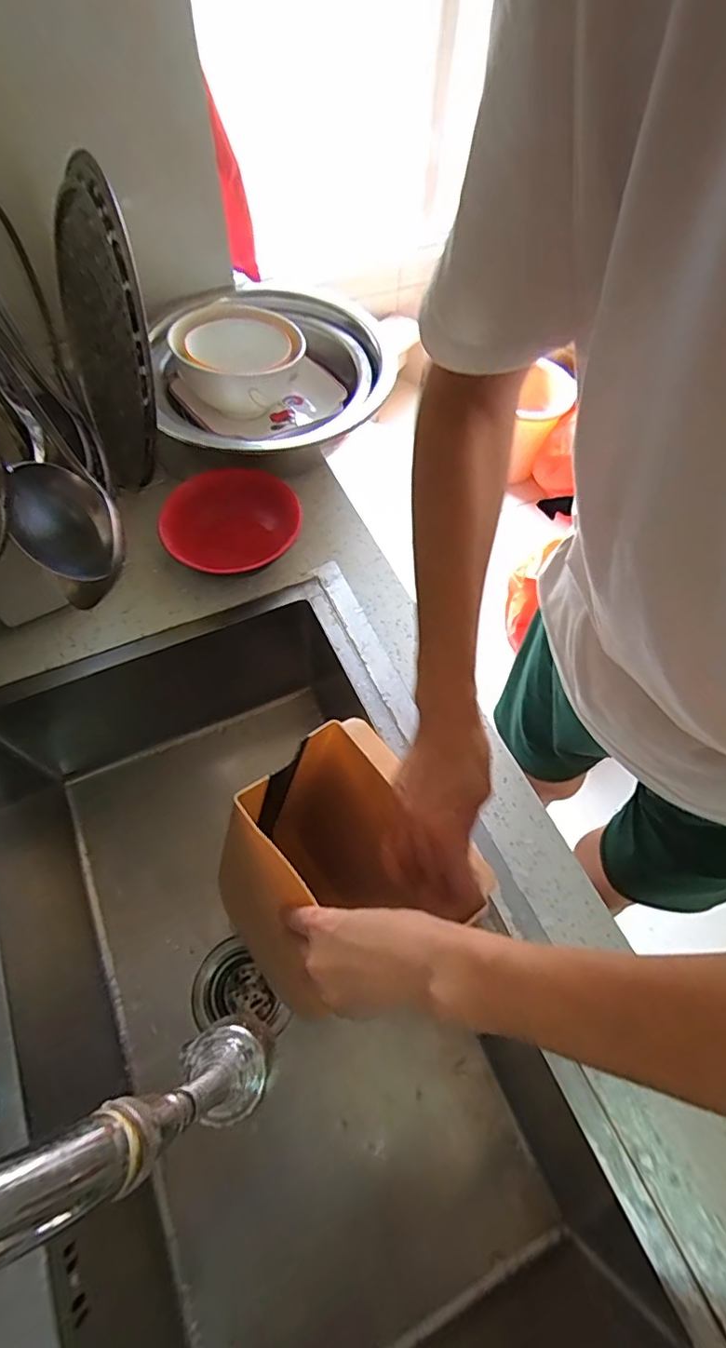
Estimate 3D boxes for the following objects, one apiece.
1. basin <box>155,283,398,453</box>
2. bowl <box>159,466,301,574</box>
[{"bbox_3d":[-0.115,-0.364,0.685,0.244,0.086,0.249,1,62,-2],"label":"basin"},{"bbox_3d":[-0.139,-0.160,0.605,0.127,0.068,0.135,1,62,-2],"label":"bowl"}]

